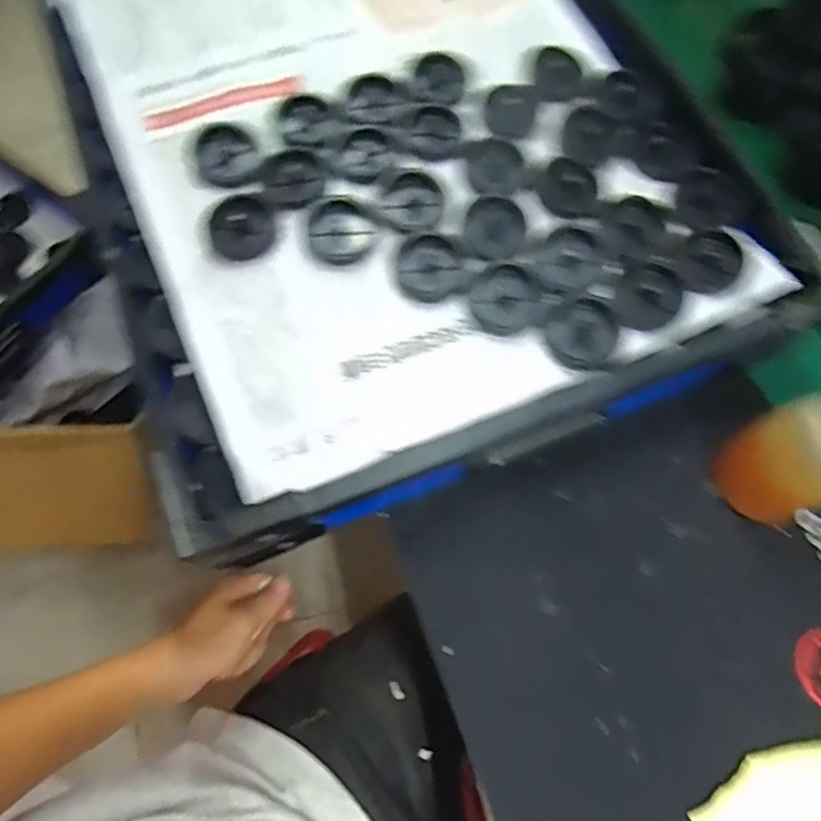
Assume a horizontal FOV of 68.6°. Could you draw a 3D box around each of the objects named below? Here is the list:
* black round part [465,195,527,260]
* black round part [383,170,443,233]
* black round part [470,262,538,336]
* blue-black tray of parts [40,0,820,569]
[{"bbox_3d":[0.059,-0.128,0.421,0.041,0.008,0.050,6,65,-1],"label":"black round part"},{"bbox_3d":[0.002,-0.148,0.428,0.042,0.007,0.044,1,65,-3],"label":"black round part"},{"bbox_3d":[0.062,-0.075,0.399,0.041,0.011,0.045,1,65,-3],"label":"black round part"},{"bbox_3d":[-0.028,-0.251,0.484,0.461,0.069,0.635,-20,68,-7],"label":"blue-black tray of parts"}]

